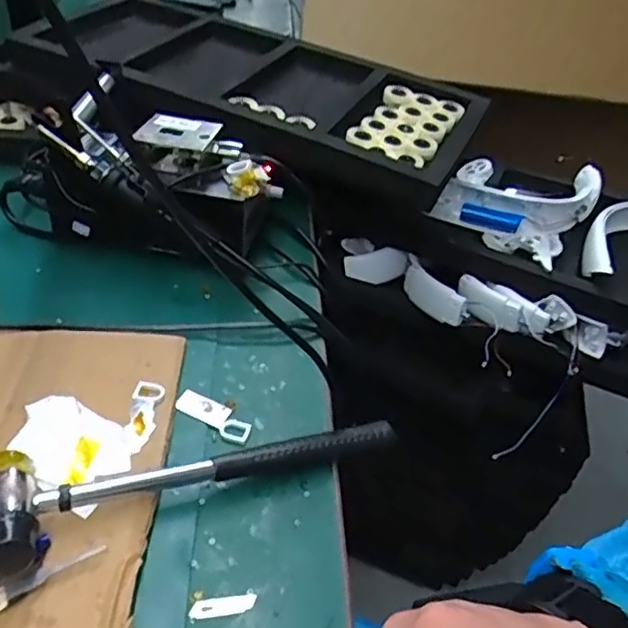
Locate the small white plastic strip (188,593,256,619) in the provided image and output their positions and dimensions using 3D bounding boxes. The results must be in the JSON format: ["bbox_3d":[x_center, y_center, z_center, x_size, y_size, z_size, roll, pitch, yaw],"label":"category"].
[{"bbox_3d":[-0.051,0.166,0.359,0.037,0.004,0.011,-2,43,-11],"label":"small white plastic strip"}]

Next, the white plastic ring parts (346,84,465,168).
[{"bbox_3d":[0.096,-0.199,0.661,0.086,0.015,0.154,23,44,16],"label":"white plastic ring parts"}]

